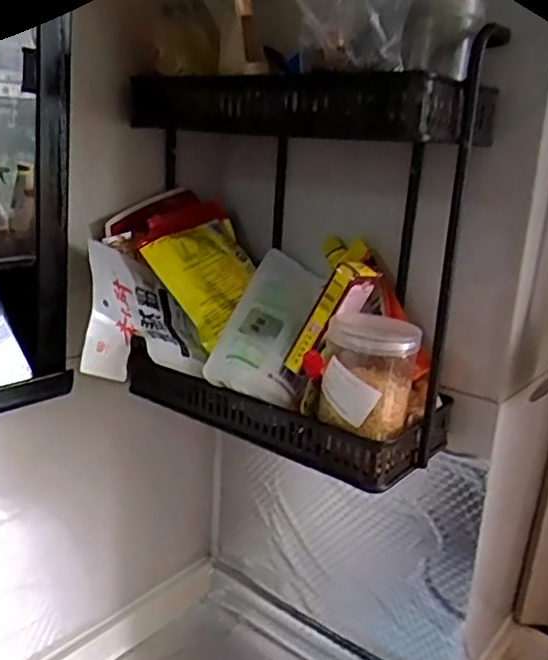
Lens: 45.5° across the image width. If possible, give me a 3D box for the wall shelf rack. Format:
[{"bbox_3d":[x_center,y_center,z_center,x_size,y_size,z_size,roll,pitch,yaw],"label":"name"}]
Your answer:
[{"bbox_3d":[0.029,-0.075,0.718,0.368,0.373,0.196,17,20,38],"label":"wall shelf rack"}]

